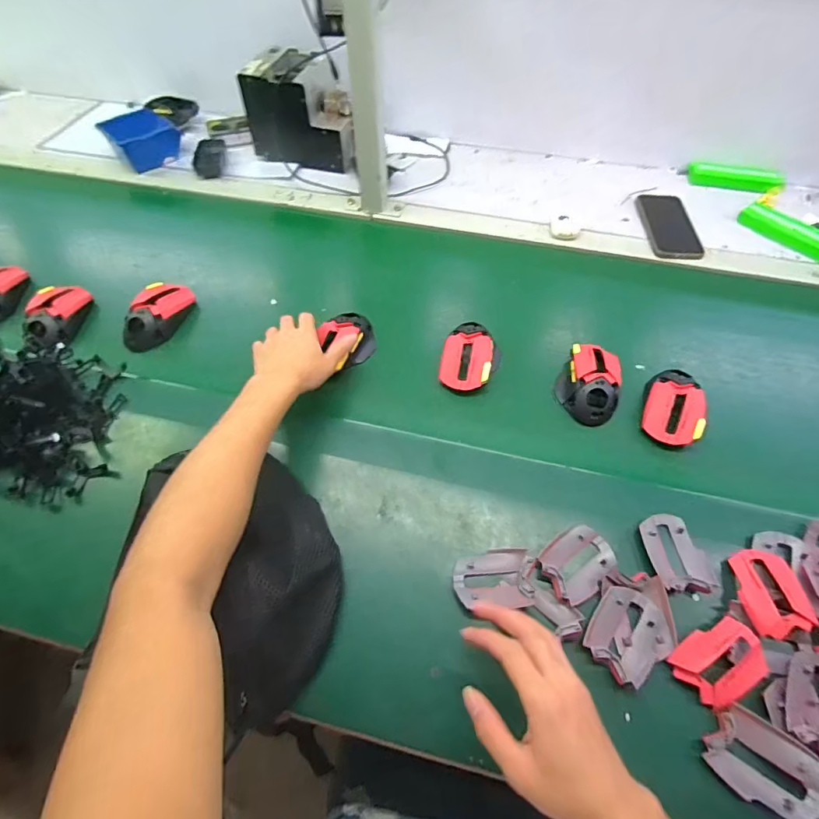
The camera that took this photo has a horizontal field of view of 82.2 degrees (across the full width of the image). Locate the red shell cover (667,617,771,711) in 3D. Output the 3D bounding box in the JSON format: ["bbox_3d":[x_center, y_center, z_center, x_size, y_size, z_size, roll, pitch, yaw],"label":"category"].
[{"bbox_3d":[0.285,0.230,0.428,0.080,0.014,0.056,-22,60,-14],"label":"red shell cover"}]

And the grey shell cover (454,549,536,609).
[{"bbox_3d":[0.085,0.168,0.473,0.077,0.016,0.055,1,57,1],"label":"grey shell cover"}]

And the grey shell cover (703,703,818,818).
[{"bbox_3d":[0.294,0.292,0.387,0.077,0.022,0.060,31,62,18],"label":"grey shell cover"}]

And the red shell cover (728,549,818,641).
[{"bbox_3d":[0.349,0.175,0.452,0.055,0.013,0.080,0,57,0],"label":"red shell cover"}]

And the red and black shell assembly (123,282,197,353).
[{"bbox_3d":[-0.363,-0.133,0.676,0.065,0.052,0.119,21,60,14],"label":"red and black shell assembly"}]

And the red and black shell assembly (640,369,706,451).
[{"bbox_3d":[0.322,-0.004,0.578,0.067,0.041,0.104,18,59,12],"label":"red and black shell assembly"}]

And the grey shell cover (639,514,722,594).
[{"bbox_3d":[0.275,0.147,0.483,0.061,0.013,0.078,-5,57,-3],"label":"grey shell cover"}]

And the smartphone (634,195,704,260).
[{"bbox_3d":[0.430,-0.311,0.779,0.082,0.007,0.173,1,57,1],"label":"smartphone"}]

